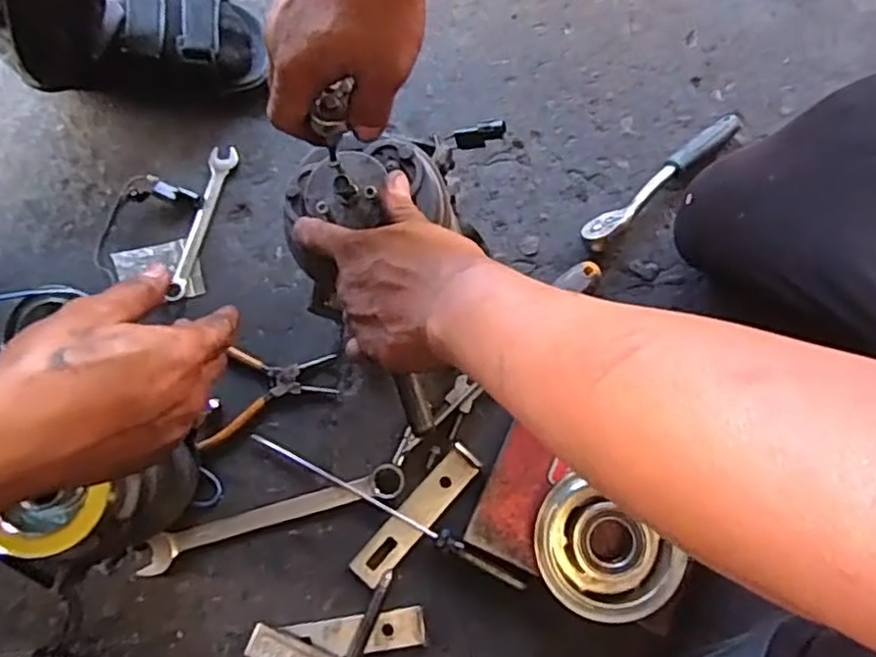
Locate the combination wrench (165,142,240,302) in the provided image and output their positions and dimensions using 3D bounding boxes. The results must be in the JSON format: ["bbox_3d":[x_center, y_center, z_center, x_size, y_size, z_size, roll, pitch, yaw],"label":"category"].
[{"bbox_3d":[-0.238,-0.108,0.695,0.028,0.008,0.168,12,79,4],"label":"combination wrench"}]

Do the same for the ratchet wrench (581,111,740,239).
[{"bbox_3d":[0.226,-0.150,0.682,0.204,0.031,0.023,-38,80,-6],"label":"ratchet wrench"}]

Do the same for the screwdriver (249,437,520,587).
[{"bbox_3d":[-0.050,0.163,0.622,0.280,0.024,0.016,27,80,7],"label":"screwdriver"}]

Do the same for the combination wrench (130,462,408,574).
[{"bbox_3d":[-0.153,0.175,0.635,0.249,0.009,0.031,-18,78,-2],"label":"combination wrench"}]

